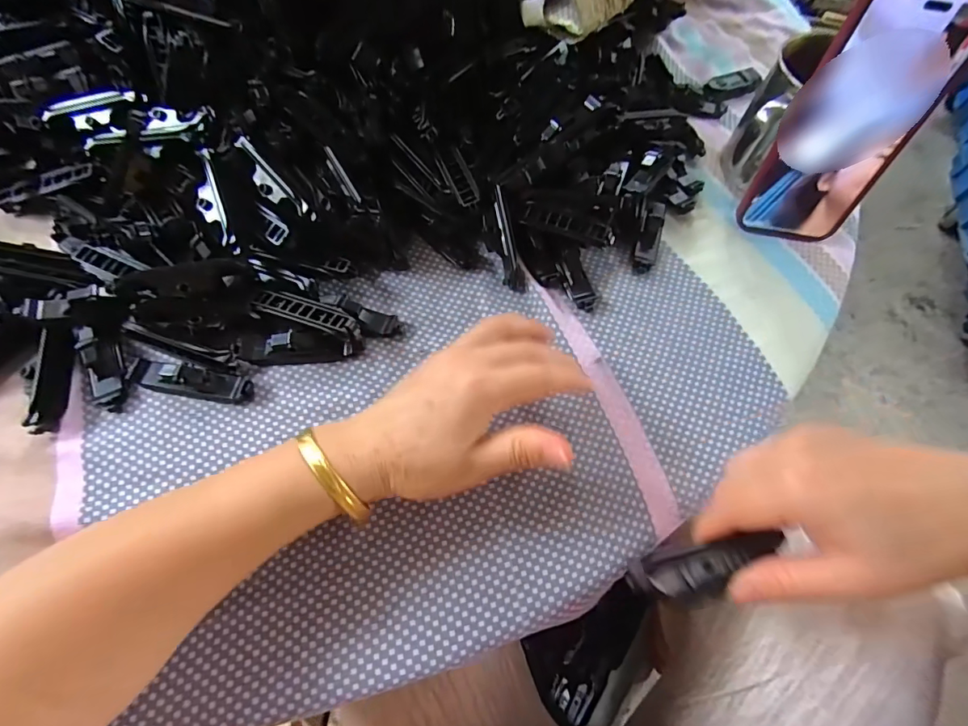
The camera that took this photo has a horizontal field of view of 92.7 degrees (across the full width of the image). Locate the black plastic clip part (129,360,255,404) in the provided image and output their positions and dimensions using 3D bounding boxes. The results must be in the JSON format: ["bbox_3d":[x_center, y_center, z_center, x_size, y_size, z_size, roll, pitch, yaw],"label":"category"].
[{"bbox_3d":[-0.185,0.011,0.290,0.077,0.015,0.018,10,65,2],"label":"black plastic clip part"}]

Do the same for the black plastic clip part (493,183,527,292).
[{"bbox_3d":[0.017,-0.090,0.334,0.013,0.012,0.077,-12,95,-8],"label":"black plastic clip part"}]

